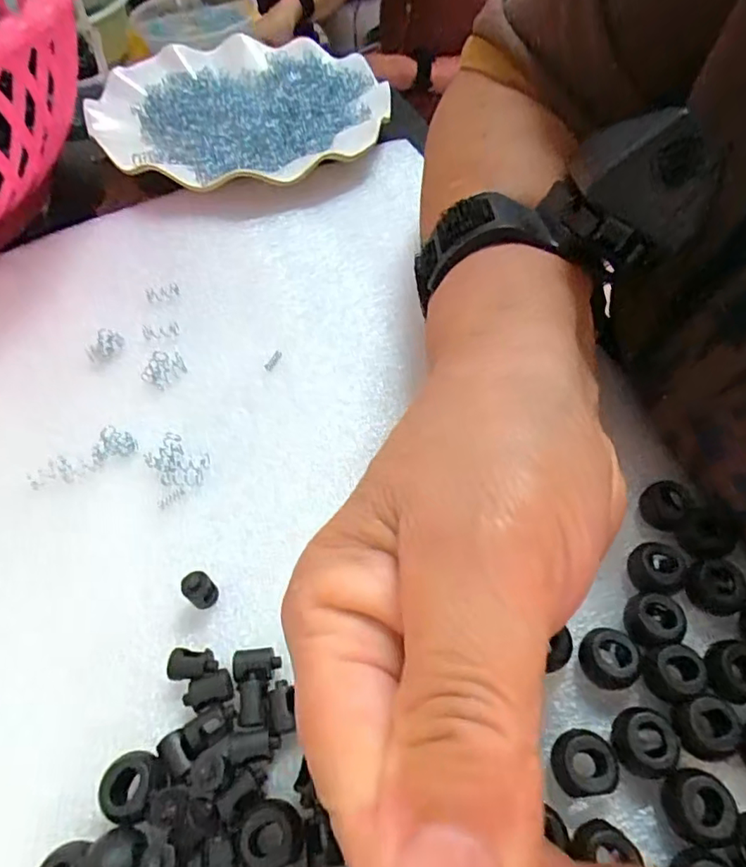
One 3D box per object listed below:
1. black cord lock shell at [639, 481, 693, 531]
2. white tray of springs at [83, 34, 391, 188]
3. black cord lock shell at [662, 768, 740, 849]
[{"bbox_3d":[0.104,0.026,0.204,0.015,0.010,0.014,-1,56,2],"label":"black cord lock shell"},{"bbox_3d":[-0.085,-0.215,0.358,0.176,0.023,0.175,-10,56,-4],"label":"white tray of springs"},{"bbox_3d":[0.088,0.101,0.153,0.014,0.013,0.017,-5,56,-1],"label":"black cord lock shell"}]

